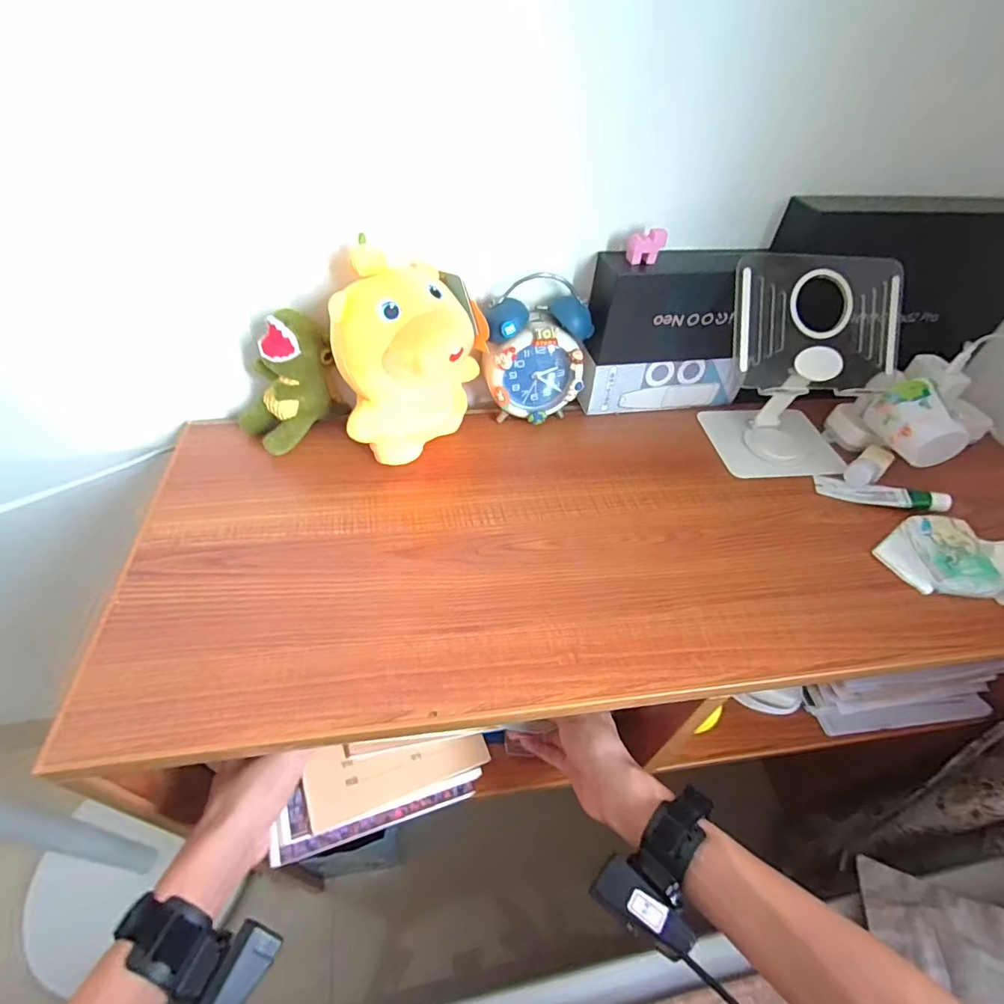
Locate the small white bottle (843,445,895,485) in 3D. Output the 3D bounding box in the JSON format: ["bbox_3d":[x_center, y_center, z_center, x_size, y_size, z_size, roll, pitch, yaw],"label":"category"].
[{"bbox_3d":[0.373,-0.035,0.509,0.046,0.026,0.027,-33,58,-29],"label":"small white bottle"}]

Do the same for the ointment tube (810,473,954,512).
[{"bbox_3d":[0.379,-0.010,0.495,0.115,0.017,0.026,18,49,11],"label":"ointment tube"}]

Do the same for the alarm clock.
[{"bbox_3d":[0.036,-0.145,0.511,0.105,0.134,0.057,-11,50,-14],"label":"alarm clock"}]

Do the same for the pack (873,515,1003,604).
[{"bbox_3d":[0.411,0.054,0.438,0.131,0.023,0.077,15,48,8],"label":"pack"}]

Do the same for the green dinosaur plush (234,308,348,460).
[{"bbox_3d":[-0.203,-0.120,0.476,0.095,0.129,0.059,-31,57,-28],"label":"green dinosaur plush"}]

